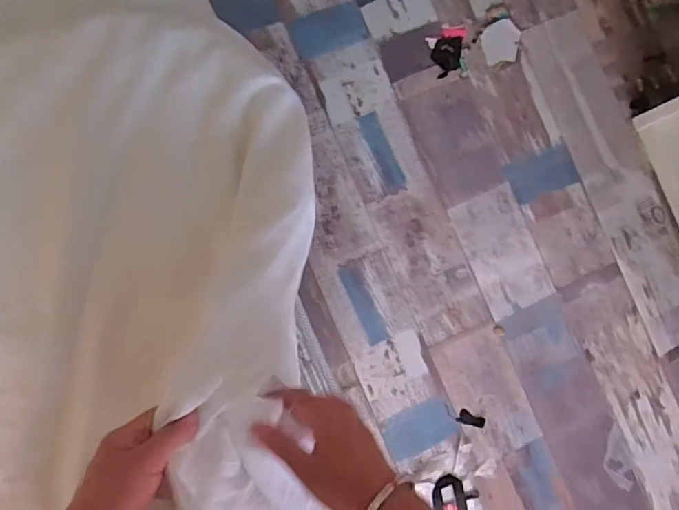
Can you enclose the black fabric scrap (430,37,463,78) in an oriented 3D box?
[{"bbox_3d":[0.252,-0.463,1.172,0.068,0.008,0.096,5,88,-3],"label":"black fabric scrap"}]

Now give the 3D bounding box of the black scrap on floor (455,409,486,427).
[{"bbox_3d":[0.304,0.378,1.150,0.066,0.005,0.031,25,84,-6],"label":"black scrap on floor"}]

